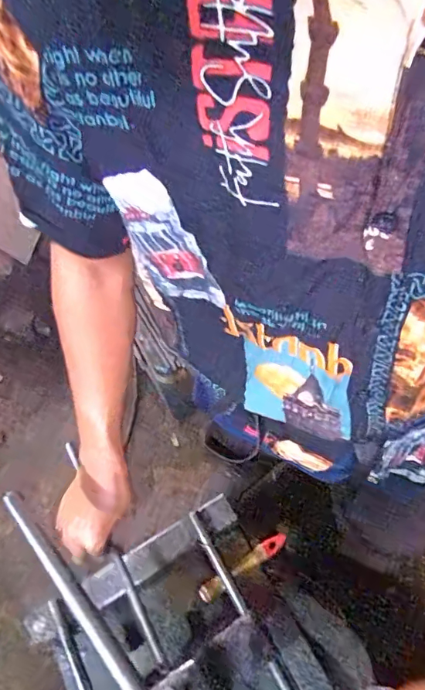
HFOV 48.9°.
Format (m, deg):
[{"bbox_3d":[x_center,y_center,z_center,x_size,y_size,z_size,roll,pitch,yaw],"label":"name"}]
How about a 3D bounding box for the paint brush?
[{"bbox_3d":[0.044,0.311,0.660,0.140,0.019,0.023,-30,66,-12],"label":"paint brush"}]

